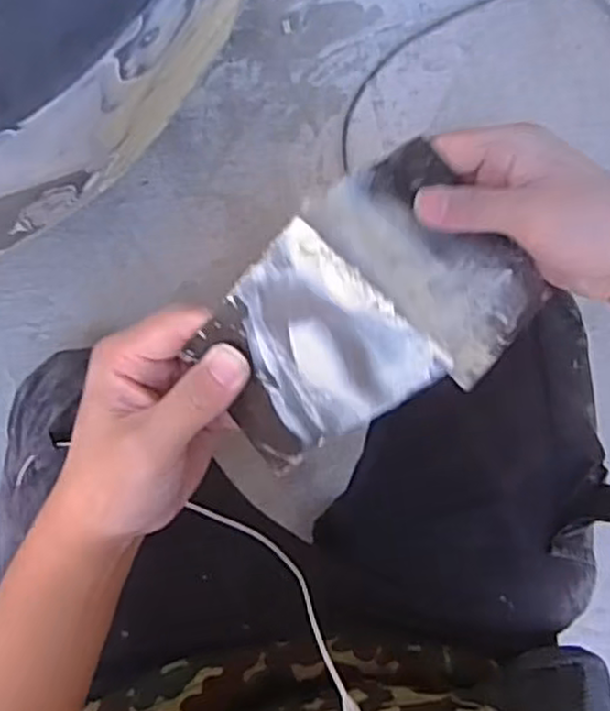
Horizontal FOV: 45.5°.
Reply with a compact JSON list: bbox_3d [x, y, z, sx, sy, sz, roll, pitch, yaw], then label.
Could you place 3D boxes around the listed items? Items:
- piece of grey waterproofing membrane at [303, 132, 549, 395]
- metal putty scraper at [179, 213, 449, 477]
[{"bbox_3d":[0.070,-0.052,0.386,0.073,0.004,0.130,-46,108,-4],"label":"piece of grey waterproofing membrane"},{"bbox_3d":[-0.006,0.004,0.294,0.075,0.117,0.005,43,49,-8],"label":"metal putty scraper"}]

